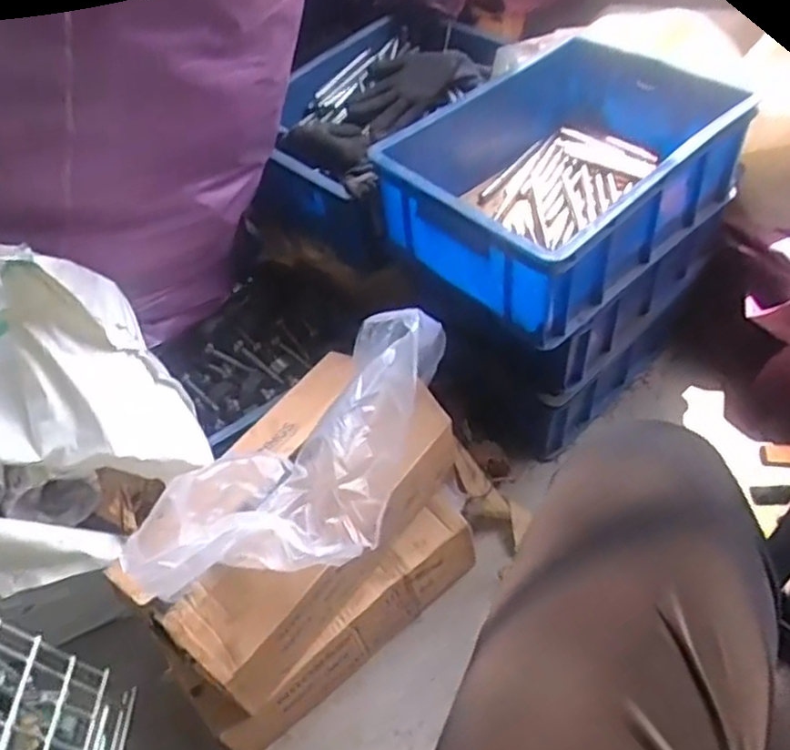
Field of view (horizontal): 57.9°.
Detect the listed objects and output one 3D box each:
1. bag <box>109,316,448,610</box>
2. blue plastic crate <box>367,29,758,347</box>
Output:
[{"bbox_3d":[-0.063,0.079,0.688,0.147,0.105,0.387,34,61,29],"label":"bag"},{"bbox_3d":[0.200,-0.253,0.900,0.379,0.161,0.291,-37,56,-23],"label":"blue plastic crate"}]

